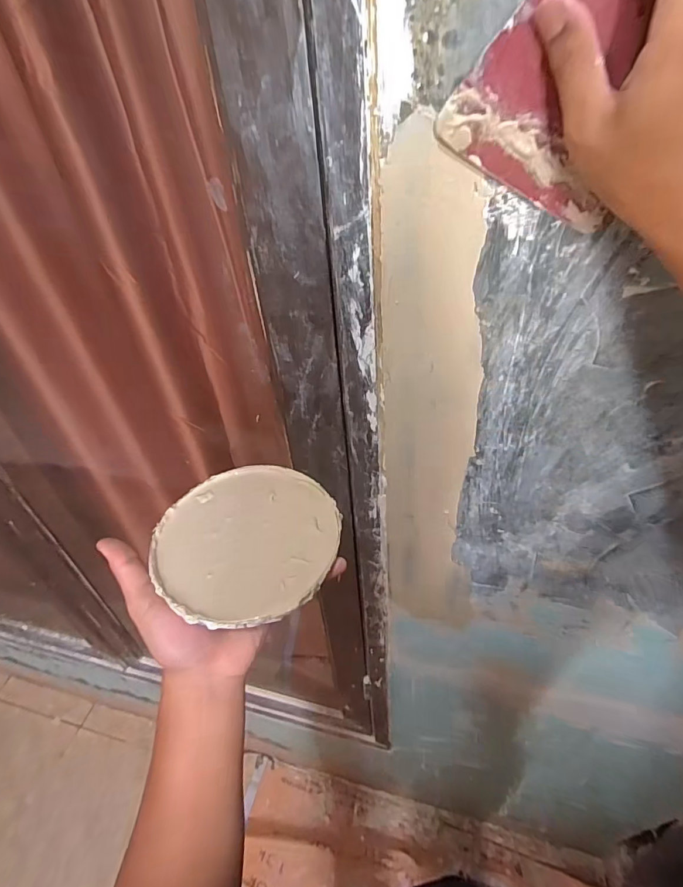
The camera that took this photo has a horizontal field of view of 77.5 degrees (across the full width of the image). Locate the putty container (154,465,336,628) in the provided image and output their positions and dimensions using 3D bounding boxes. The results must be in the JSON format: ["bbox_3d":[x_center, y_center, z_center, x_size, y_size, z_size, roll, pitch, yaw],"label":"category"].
[{"bbox_3d":[-0.077,0.074,0.348,0.146,0.010,0.143,-1,39,6],"label":"putty container"}]

